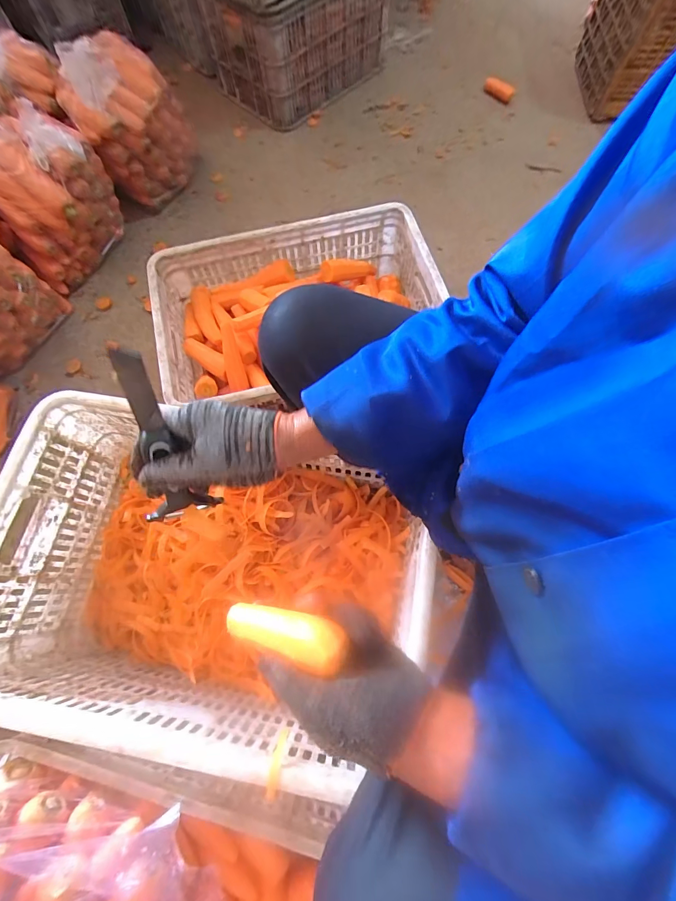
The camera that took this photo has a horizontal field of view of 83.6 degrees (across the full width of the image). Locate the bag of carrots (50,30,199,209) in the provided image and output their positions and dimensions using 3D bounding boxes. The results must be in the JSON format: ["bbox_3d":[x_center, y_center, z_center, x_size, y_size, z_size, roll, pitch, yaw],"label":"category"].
[{"bbox_3d":[-0.565,-0.903,1.069,0.278,0.352,0.273,-20,72,-6],"label":"bag of carrots"}]

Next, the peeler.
[{"bbox_3d":[-0.160,-0.005,0.340,0.066,0.181,0.022,-1,39,0],"label":"peeler"}]

